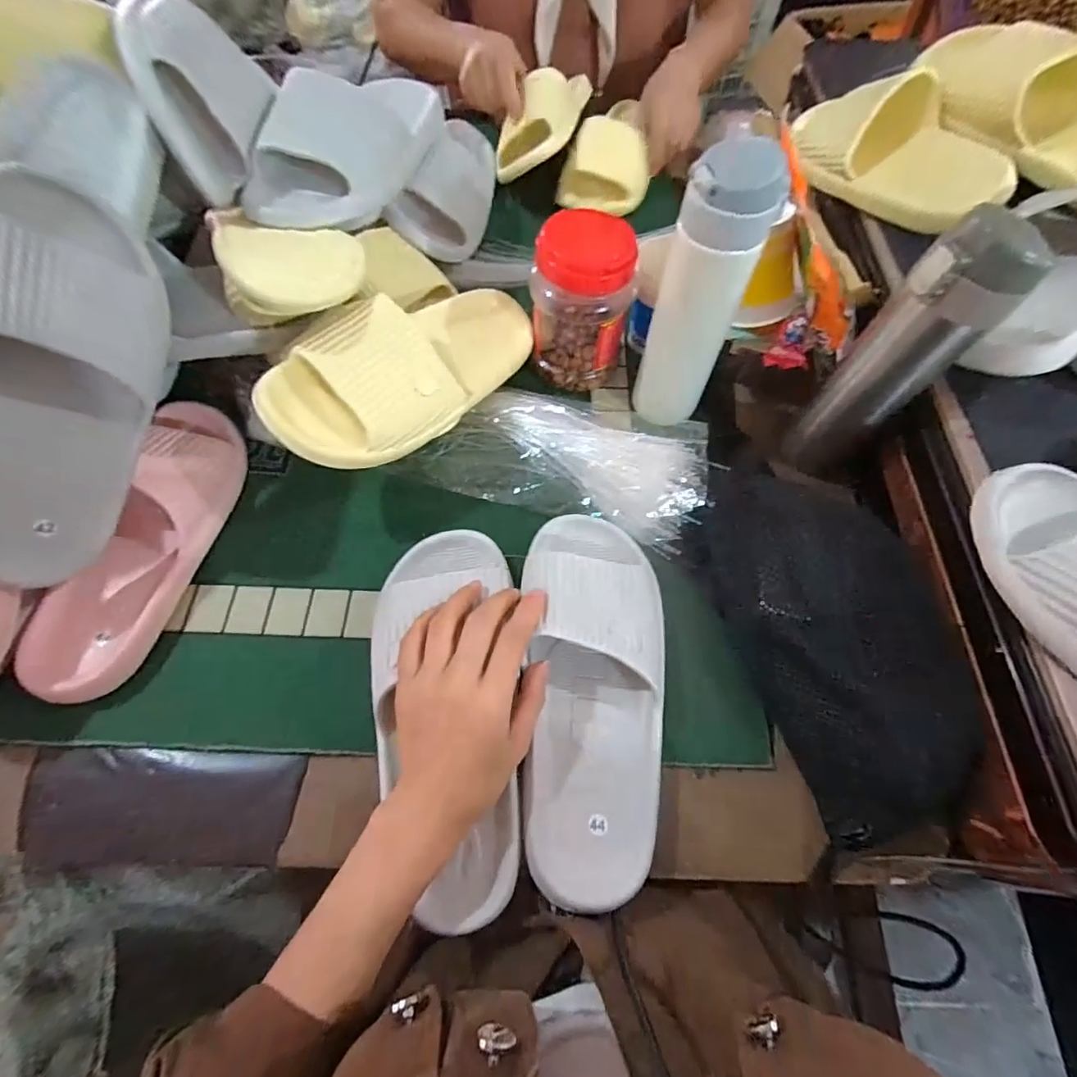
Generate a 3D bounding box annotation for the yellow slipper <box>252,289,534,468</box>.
[{"bbox_3d":[-0.097,-0.145,0.443,0.267,0.075,0.108,-39,105,-31],"label":"yellow slipper"}]

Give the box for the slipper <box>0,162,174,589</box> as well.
[{"bbox_3d":[-0.320,-0.092,0.339,0.080,0.107,0.260,18,101,9],"label":"slipper"}]

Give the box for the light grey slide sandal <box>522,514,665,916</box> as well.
[{"bbox_3d":[0.042,0.100,0.367,0.101,0.060,0.263,2,68,1],"label":"light grey slide sandal"}]

